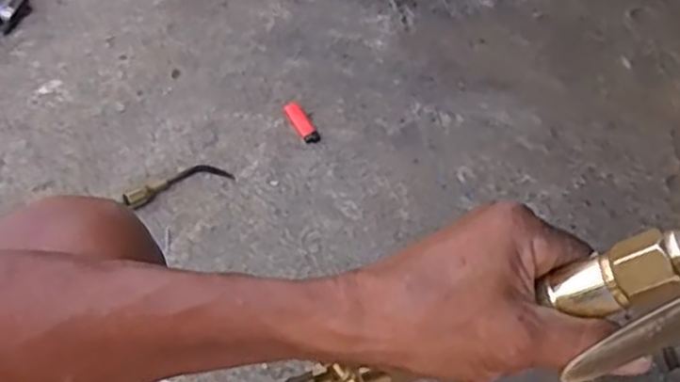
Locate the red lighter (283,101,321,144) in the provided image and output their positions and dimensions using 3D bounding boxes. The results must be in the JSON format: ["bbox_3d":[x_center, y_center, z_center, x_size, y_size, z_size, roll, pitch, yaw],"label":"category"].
[{"bbox_3d":[-0.058,-0.103,1.082,0.026,0.010,0.082,-25,60,-19],"label":"red lighter"}]

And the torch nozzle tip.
[{"bbox_3d":[-0.225,-0.008,1.006,0.147,0.020,0.038,-20,59,-16],"label":"torch nozzle tip"}]

